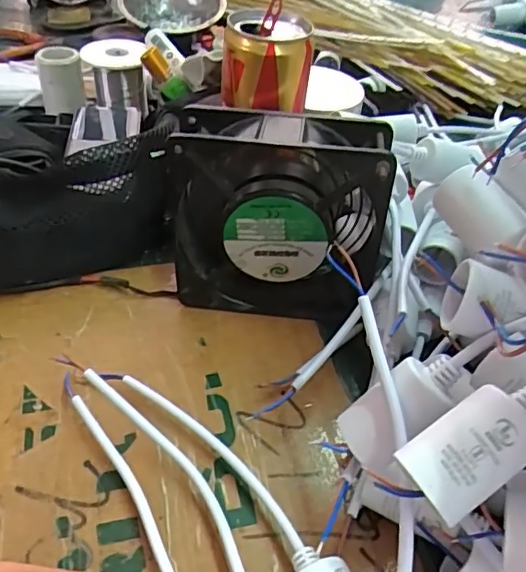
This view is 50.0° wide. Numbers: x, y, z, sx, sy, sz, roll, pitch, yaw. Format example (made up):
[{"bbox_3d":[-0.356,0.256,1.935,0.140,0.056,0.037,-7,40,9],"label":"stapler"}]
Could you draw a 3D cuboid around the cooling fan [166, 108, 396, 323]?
[{"bbox_3d":[0.010,-0.040,0.338,0.121,0.118,0.047,6,43,5],"label":"cooling fan"}]

